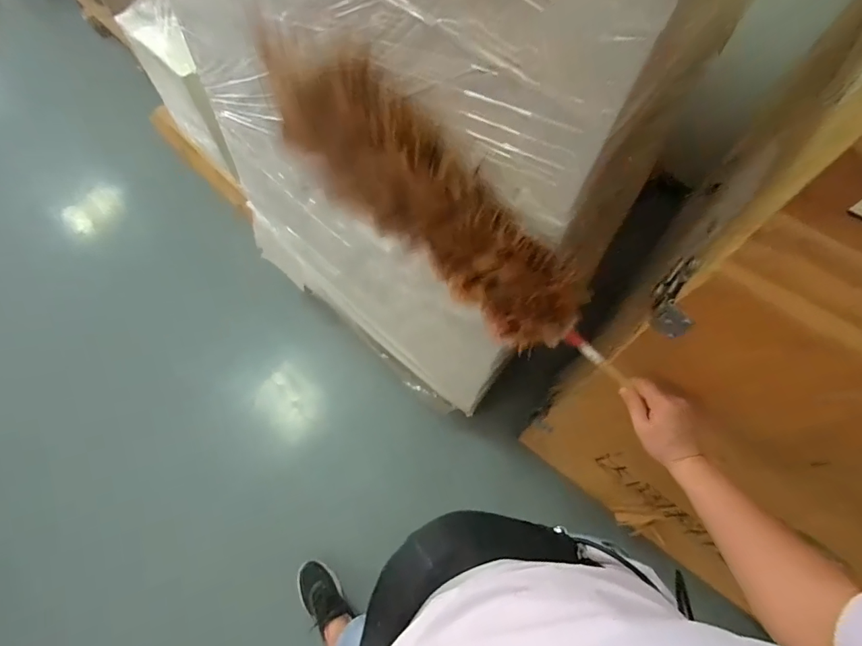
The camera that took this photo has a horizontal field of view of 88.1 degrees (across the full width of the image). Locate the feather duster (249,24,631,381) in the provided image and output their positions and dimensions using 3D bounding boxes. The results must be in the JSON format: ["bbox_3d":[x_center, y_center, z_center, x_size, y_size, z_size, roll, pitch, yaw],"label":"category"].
[{"bbox_3d":[0.008,-0.138,0.551,0.586,0.089,0.121,45,71,-1],"label":"feather duster"}]

